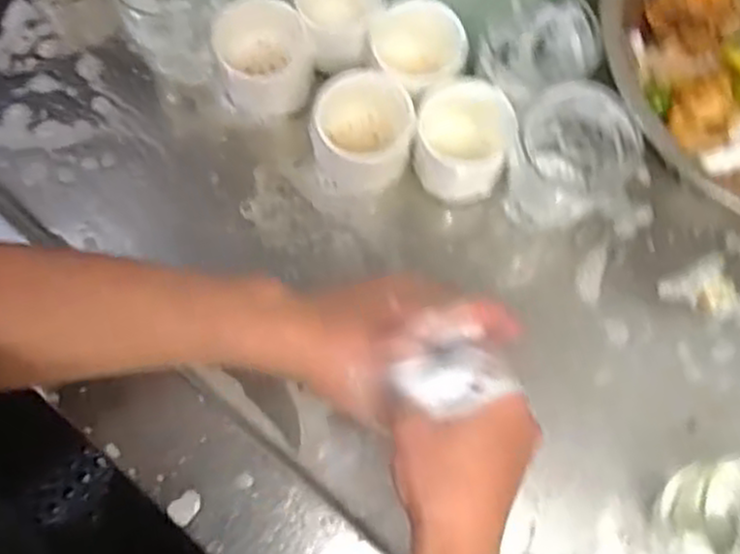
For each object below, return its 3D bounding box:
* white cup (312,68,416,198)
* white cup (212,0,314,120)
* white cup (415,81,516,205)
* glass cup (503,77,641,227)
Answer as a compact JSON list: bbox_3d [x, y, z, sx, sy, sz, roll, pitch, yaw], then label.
[{"bbox_3d":[-0.005,-0.101,0.550,0.068,0.071,0.064,0,75,-1],"label":"white cup"},{"bbox_3d":[-0.078,-0.160,0.566,0.069,0.064,0.065,-14,75,-5],"label":"white cup"},{"bbox_3d":[0.066,-0.097,0.550,0.065,0.057,0.066,0,75,-1],"label":"white cup"},{"bbox_3d":[0.134,-0.077,0.534,0.082,0.099,0.071,-40,79,-11],"label":"glass cup"}]

